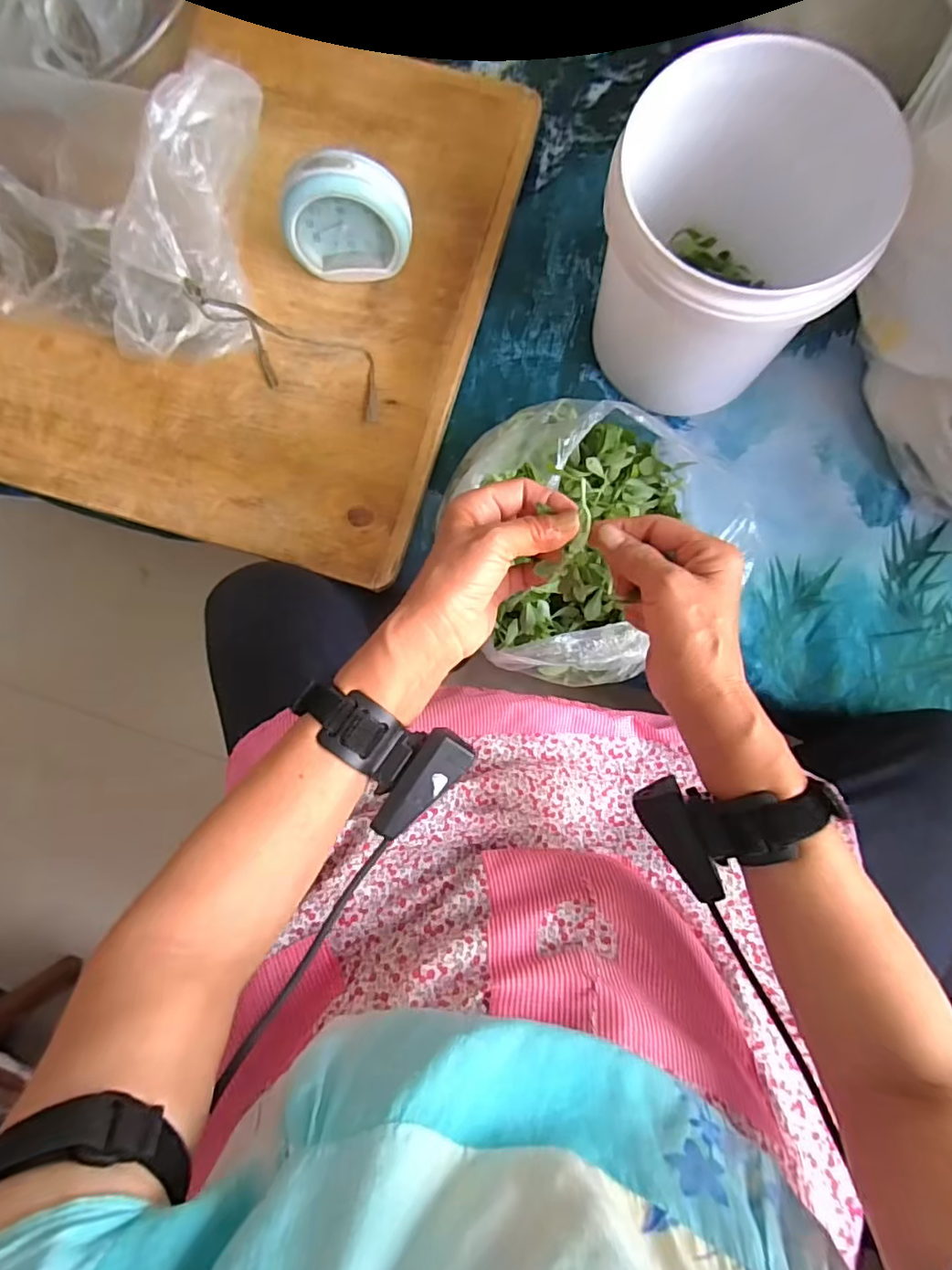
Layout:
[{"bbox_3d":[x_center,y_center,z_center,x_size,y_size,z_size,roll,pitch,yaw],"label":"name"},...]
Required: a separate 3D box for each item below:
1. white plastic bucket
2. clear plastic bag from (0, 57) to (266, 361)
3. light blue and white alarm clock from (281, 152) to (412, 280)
[{"bbox_3d":[0.208,-0.312,0.495,0.178,0.195,0.194,0,84,1],"label":"white plastic bucket"},{"bbox_3d":[-0.386,-0.374,0.503,0.367,0.156,0.196,4,84,1],"label":"clear plastic bag"},{"bbox_3d":[-0.115,-0.372,0.524,0.109,0.100,0.039,4,84,1],"label":"light blue and white alarm clock"}]

